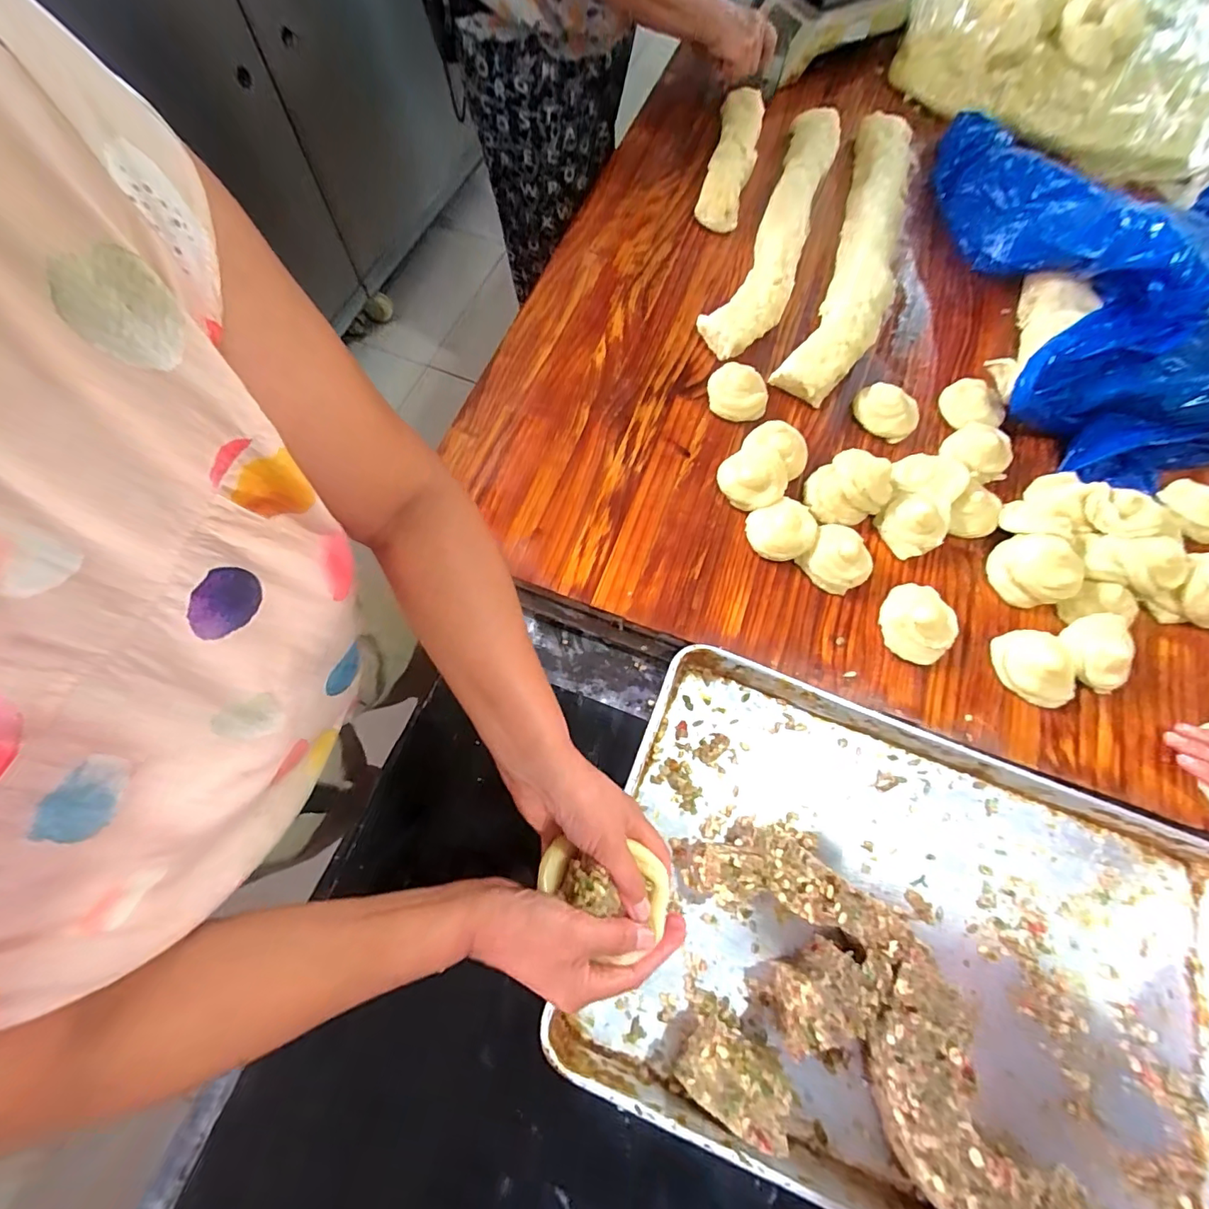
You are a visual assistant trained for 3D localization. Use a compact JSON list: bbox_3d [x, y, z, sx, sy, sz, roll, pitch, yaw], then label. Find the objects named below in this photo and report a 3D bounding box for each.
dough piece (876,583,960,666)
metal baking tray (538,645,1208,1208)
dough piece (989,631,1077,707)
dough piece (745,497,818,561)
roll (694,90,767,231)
[{"bbox_3d":[0.357,0.019,0.578,0.081,0.032,0.085,1,70,-2],"label":"dough piece"},{"bbox_3d":[0.296,0.331,0.490,0.611,0.071,0.403,21,67,5],"label":"metal baking tray"},{"bbox_3d":[0.477,0.069,0.566,0.071,0.033,0.081,5,70,0],"label":"dough piece"},{"bbox_3d":[0.216,-0.091,0.610,0.086,0.033,0.071,-21,72,-9],"label":"dough piece"},{"bbox_3d":[0.207,-0.729,0.832,0.071,0.046,0.293,14,70,3],"label":"roll"}]

